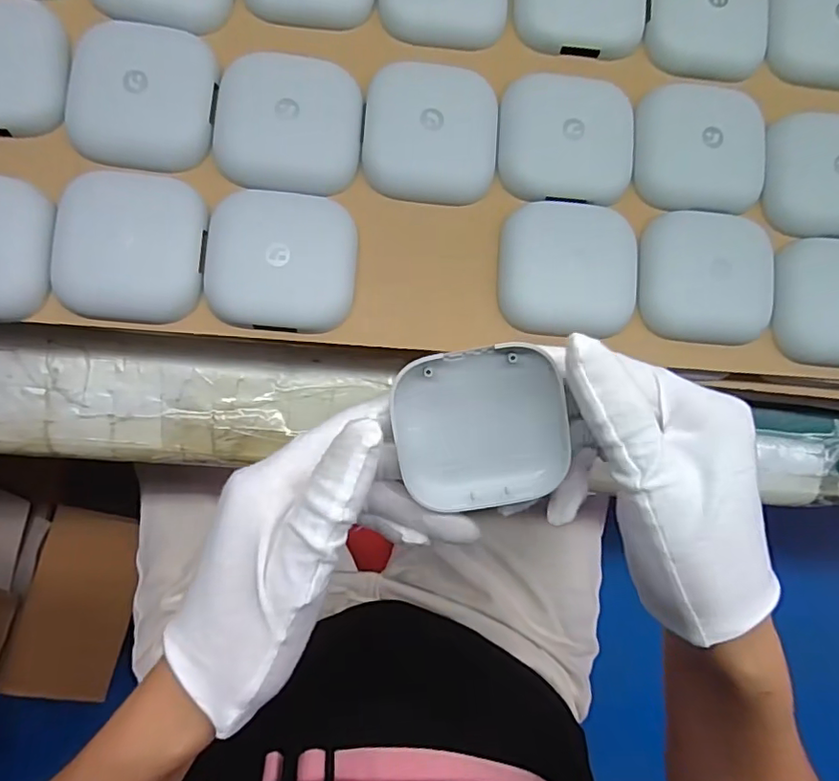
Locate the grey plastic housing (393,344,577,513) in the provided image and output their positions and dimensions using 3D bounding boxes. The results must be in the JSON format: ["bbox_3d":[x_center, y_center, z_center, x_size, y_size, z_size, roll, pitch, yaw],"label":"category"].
[{"bbox_3d":[0.025,0.016,0.226,0.066,0.015,0.066,-9,102,0],"label":"grey plastic housing"}]

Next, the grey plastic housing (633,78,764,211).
[{"bbox_3d":[0.142,-0.122,0.274,0.067,0.010,0.061,1,87,-5],"label":"grey plastic housing"}]

